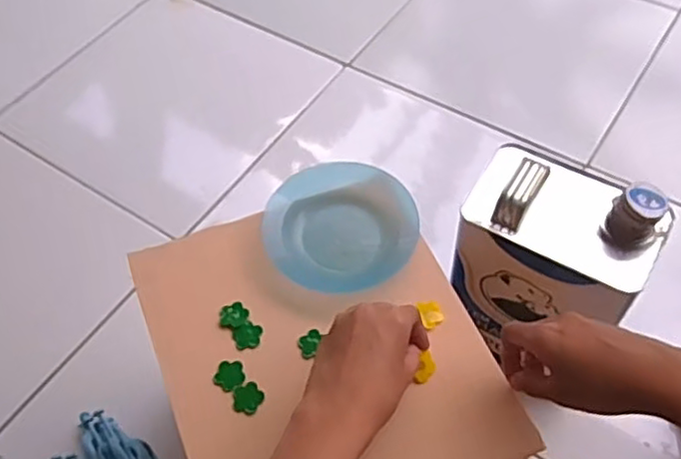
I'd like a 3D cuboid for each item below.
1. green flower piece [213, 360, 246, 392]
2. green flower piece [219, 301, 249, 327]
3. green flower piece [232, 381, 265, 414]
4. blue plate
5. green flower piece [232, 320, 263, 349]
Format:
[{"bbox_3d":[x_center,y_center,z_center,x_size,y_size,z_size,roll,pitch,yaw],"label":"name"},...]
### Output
[{"bbox_3d":[-0.086,0.114,0.512,0.023,0.004,0.025,5,57,7],"label":"green flower piece"},{"bbox_3d":[-0.088,0.069,0.541,0.023,0.004,0.021,-22,58,-11],"label":"green flower piece"},{"bbox_3d":[-0.070,0.128,0.503,0.022,0.004,0.023,-2,56,2],"label":"green flower piece"},{"bbox_3d":[-0.001,-0.005,0.574,0.127,0.029,0.121,-2,56,2],"label":"blue plate"},{"bbox_3d":[-0.074,0.083,0.522,0.023,0.004,0.023,-2,56,2],"label":"green flower piece"}]

